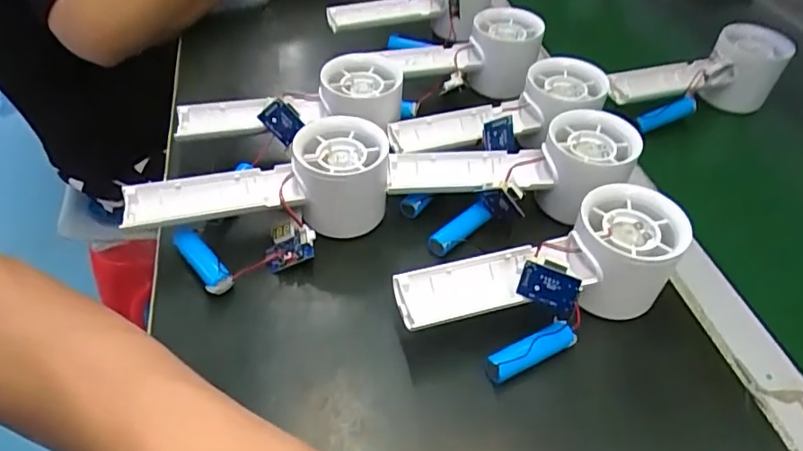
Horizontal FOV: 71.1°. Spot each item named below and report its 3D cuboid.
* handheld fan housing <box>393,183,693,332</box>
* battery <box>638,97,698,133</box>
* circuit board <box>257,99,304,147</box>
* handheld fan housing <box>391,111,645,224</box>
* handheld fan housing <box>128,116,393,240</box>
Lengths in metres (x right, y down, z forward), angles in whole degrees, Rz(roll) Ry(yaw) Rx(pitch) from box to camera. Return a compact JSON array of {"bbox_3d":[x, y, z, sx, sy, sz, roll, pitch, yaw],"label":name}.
[{"bbox_3d":[0.077,0.027,0.304,0.154,0.046,0.054,-16,48,-17],"label":"handheld fan housing"},{"bbox_3d":[0.221,-0.093,0.468,0.051,0.015,0.014,-21,23,-8],"label":"battery"},{"bbox_3d":[-0.080,-0.070,0.379,0.023,0.029,0.007,-29,40,24],"label":"circuit board"},{"bbox_3d":[0.072,-0.033,0.365,0.158,0.044,0.061,-7,46,-8],"label":"handheld fan housing"},{"bbox_3d":[-0.089,-0.024,0.350,0.158,0.053,0.055,-5,46,-7],"label":"handheld fan housing"}]

